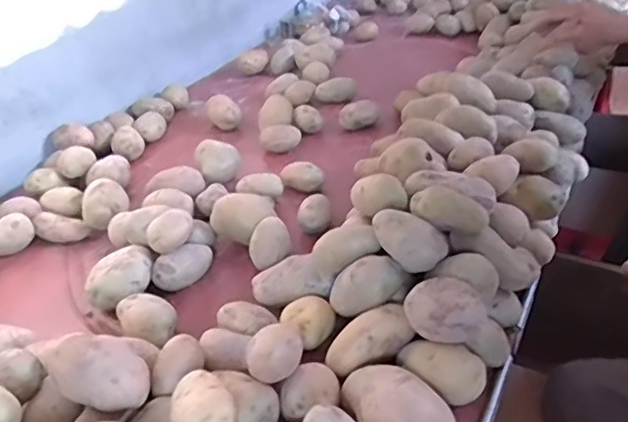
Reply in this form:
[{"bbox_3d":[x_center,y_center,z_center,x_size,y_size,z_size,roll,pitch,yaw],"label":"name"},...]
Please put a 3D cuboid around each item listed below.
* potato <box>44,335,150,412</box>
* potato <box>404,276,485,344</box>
[{"bbox_3d":[-0.191,0.146,0.531,0.095,0.057,0.052,13,37,22],"label":"potato"},{"bbox_3d":[0.122,0.096,0.557,0.073,0.058,0.041,23,42,33],"label":"potato"}]

